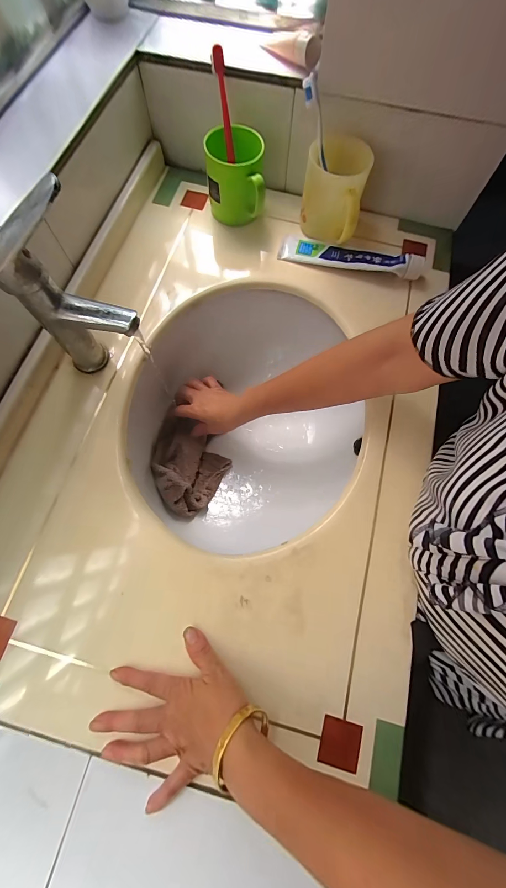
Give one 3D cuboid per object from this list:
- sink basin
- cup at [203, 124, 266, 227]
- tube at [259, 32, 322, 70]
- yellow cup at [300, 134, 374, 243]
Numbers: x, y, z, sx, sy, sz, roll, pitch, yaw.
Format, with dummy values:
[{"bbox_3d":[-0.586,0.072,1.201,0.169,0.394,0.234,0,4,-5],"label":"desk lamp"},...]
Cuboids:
[{"bbox_3d":[0.002,-0.023,0.512,0.341,0.161,0.381,-7,72,-3],"label":"sink basin"},{"bbox_3d":[-0.026,-0.400,0.480,0.085,0.092,0.096,-2,73,-3],"label":"cup"},{"bbox_3d":[0.051,-0.531,0.414,0.083,0.028,0.024,40,76,12],"label":"tube"},{"bbox_3d":[0.117,-0.373,0.471,0.085,0.104,0.105,9,73,1],"label":"yellow cup"}]

